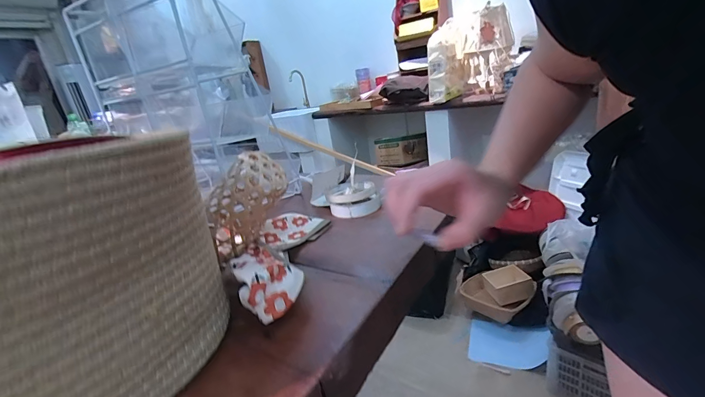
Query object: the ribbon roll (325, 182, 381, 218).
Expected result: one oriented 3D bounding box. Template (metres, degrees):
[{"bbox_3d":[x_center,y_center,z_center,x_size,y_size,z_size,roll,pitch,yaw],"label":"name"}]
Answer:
[{"bbox_3d":[-0.002,-0.002,0.583,0.081,0.032,0.103,-11,20,-10],"label":"ribbon roll"}]

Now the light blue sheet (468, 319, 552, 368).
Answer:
[{"bbox_3d":[0.588,0.547,1.277,0.286,0.047,0.211,5,23,31],"label":"light blue sheet"}]

